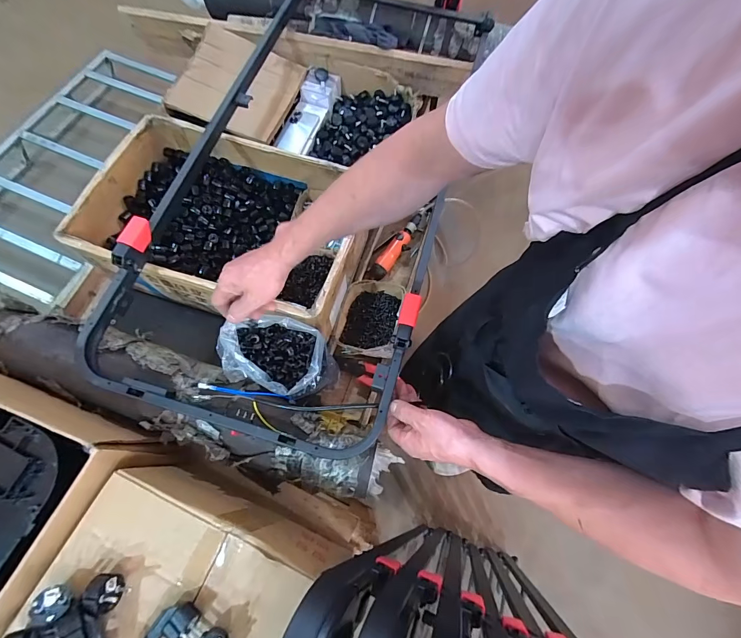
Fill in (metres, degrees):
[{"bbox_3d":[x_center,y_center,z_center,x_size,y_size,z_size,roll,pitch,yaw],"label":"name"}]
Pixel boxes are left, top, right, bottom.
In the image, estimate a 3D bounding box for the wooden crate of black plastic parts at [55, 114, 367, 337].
[{"bbox_3d":[-0.292,-0.203,0.774,0.531,0.142,0.365,16,69,4],"label":"wooden crate of black plastic parts"}]

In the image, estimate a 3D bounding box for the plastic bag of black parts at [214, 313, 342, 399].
[{"bbox_3d":[-0.163,0.078,0.667,0.193,0.139,0.120,14,69,3],"label":"plastic bag of black parts"}]

